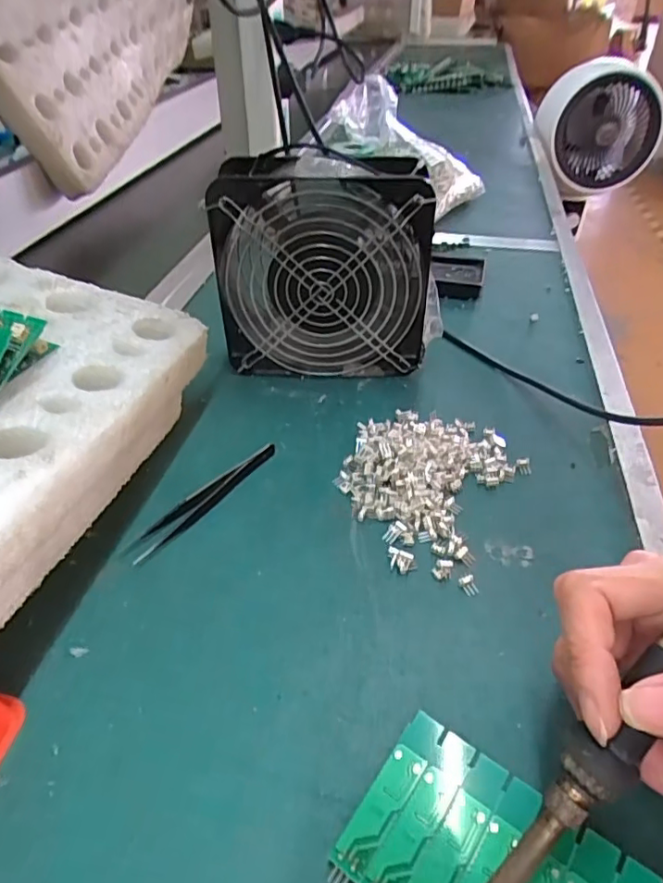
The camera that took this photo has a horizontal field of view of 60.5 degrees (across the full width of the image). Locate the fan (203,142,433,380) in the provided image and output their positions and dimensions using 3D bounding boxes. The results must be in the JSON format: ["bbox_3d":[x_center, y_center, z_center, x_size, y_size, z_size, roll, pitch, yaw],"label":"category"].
[{"bbox_3d":[-0.002,-0.125,0.424,0.156,0.153,0.056,3,41,3],"label":"fan"}]

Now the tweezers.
[{"bbox_3d":[-0.075,0.035,0.347,0.018,0.006,0.113,28,48,29],"label":"tweezers"}]

